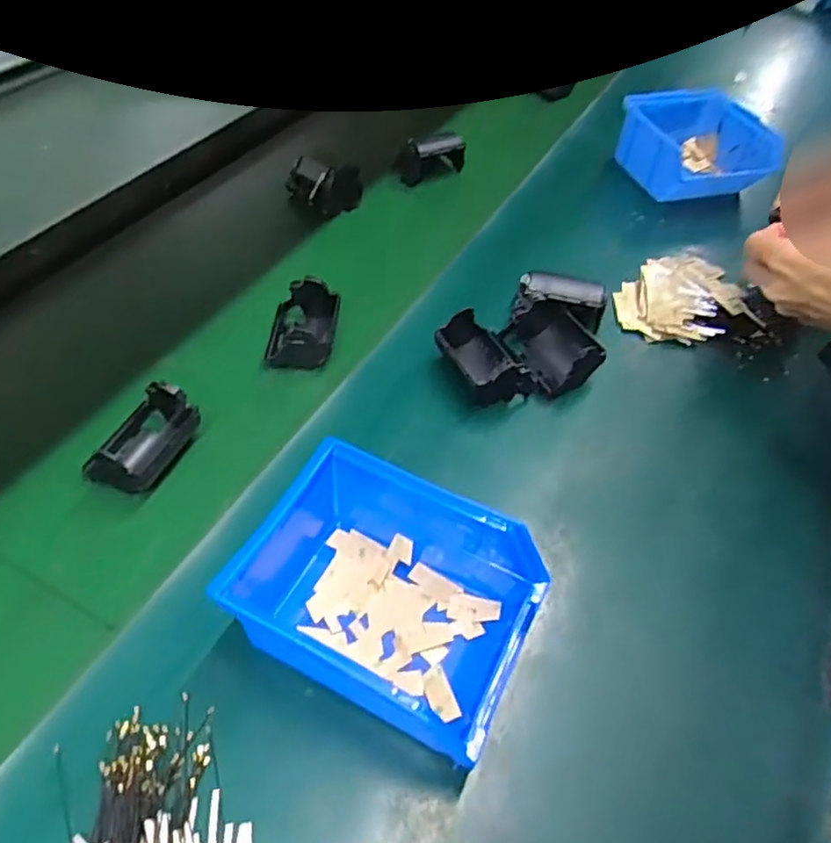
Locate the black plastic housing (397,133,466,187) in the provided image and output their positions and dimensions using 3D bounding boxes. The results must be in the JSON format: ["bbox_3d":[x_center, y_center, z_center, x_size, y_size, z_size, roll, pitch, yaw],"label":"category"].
[{"bbox_3d":[0.018,-0.285,0.690,0.071,0.050,0.035,-19,53,-19],"label":"black plastic housing"}]

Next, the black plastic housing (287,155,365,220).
[{"bbox_3d":[-0.095,-0.240,0.656,0.073,0.042,0.039,29,53,20],"label":"black plastic housing"}]

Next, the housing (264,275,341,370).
[{"bbox_3d":[-0.089,-0.079,0.513,0.051,0.039,0.081,4,49,0],"label":"housing"}]

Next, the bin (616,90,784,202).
[{"bbox_3d":[0.284,-0.280,0.670,0.117,0.068,0.132,-14,51,-15],"label":"bin"}]

